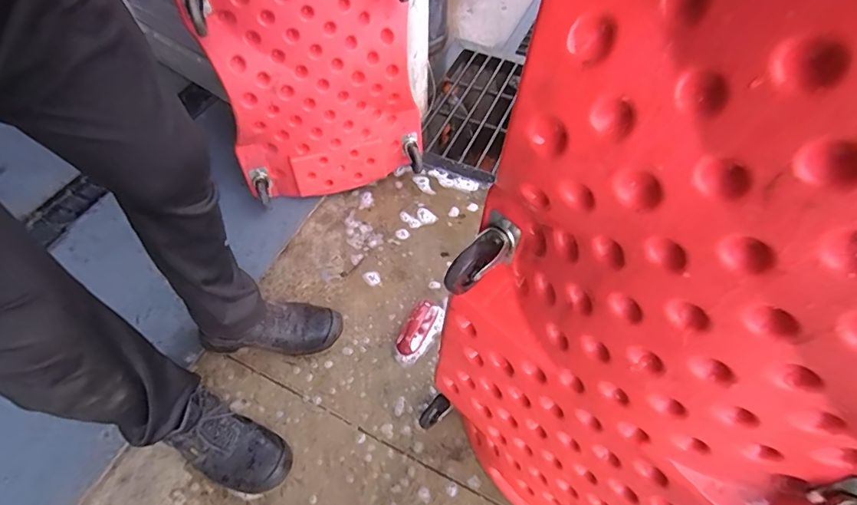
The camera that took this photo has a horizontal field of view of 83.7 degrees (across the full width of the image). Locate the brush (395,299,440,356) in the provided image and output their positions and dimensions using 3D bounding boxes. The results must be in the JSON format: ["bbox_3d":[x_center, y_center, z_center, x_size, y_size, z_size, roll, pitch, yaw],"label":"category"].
[{"bbox_3d":[-0.024,0.160,1.043,0.061,0.047,0.142,26,58,16],"label":"brush"}]

